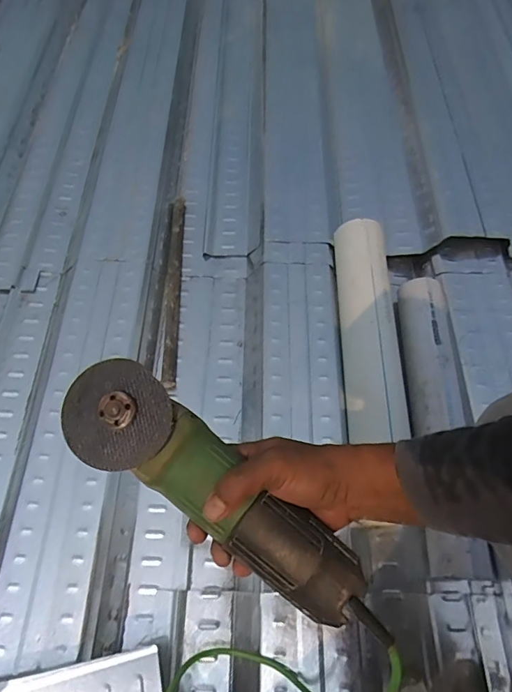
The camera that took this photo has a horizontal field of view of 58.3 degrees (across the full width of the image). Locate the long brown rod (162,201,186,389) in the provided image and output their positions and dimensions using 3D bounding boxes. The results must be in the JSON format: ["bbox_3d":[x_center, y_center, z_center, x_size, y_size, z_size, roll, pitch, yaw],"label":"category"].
[{"bbox_3d":[-0.150,-0.113,0.832,0.026,0.028,0.404,-1,61,-3],"label":"long brown rod"}]

